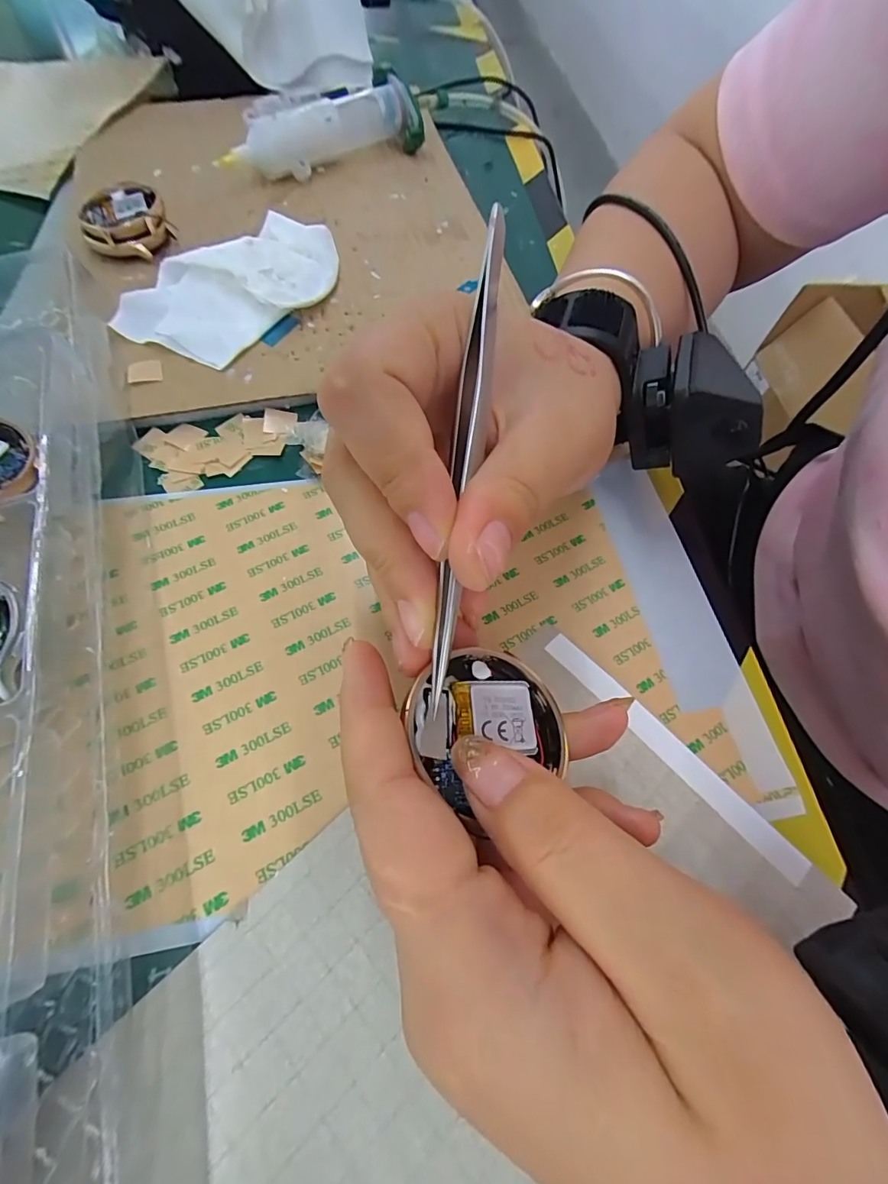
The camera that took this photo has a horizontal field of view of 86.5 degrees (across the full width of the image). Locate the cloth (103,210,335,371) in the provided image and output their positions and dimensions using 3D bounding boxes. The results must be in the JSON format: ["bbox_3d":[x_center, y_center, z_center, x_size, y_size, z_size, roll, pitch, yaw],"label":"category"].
[{"bbox_3d":[-0.109,-0.164,0.251,0.071,0.016,0.117,40,69,15],"label":"cloth"}]

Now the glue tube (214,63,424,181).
[{"bbox_3d":[-0.081,-0.303,0.312,0.135,0.034,0.031,-31,69,-16],"label":"glue tube"}]

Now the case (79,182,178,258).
[{"bbox_3d":[-0.181,-0.211,0.270,0.044,0.019,0.049,-20,67,-12],"label":"case"}]

